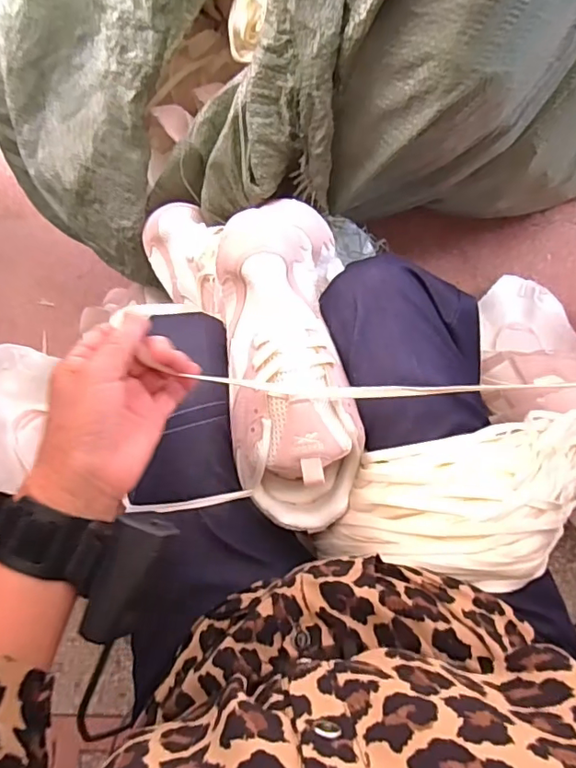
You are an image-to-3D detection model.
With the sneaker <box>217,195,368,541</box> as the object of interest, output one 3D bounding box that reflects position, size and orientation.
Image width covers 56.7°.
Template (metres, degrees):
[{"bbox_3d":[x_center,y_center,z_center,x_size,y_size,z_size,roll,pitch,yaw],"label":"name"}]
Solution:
[{"bbox_3d":[0.002,-0.025,0.467,0.101,0.120,0.285,-6,78,6],"label":"sneaker"}]

